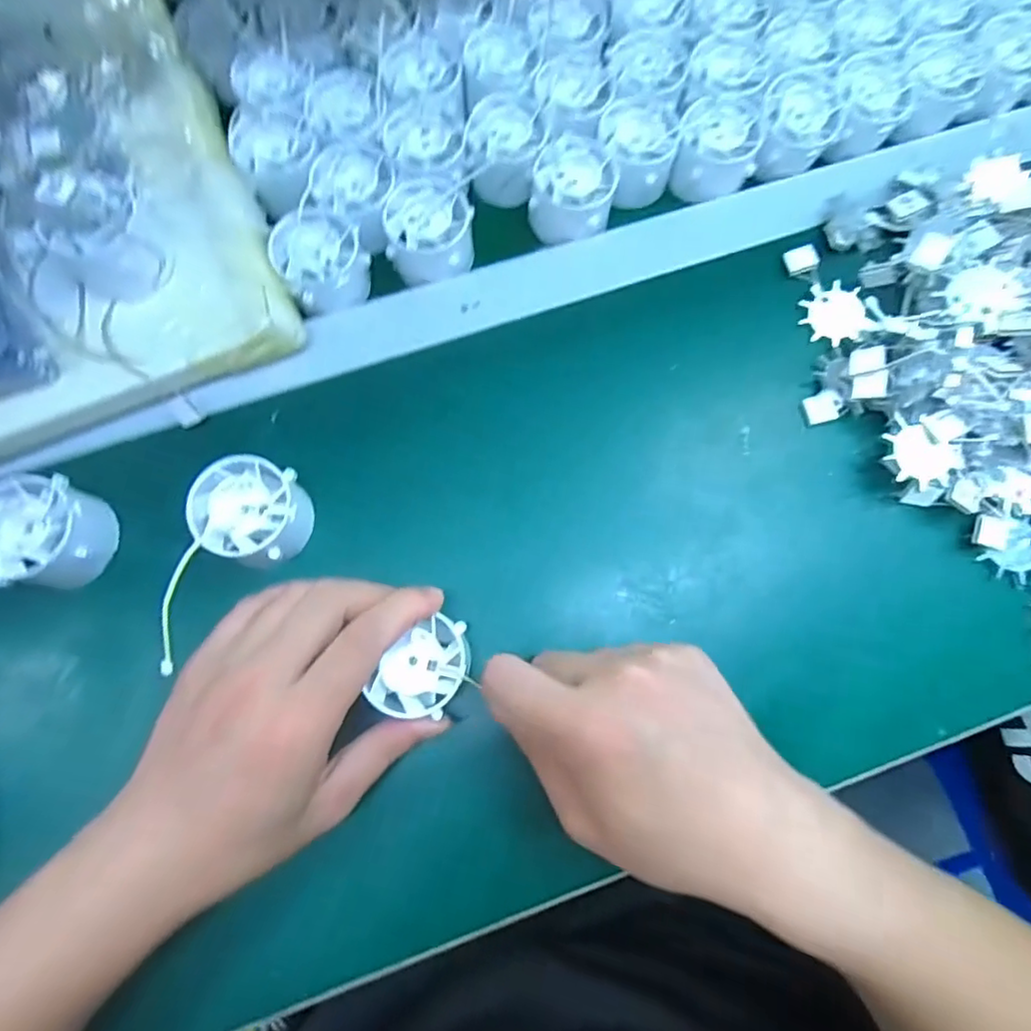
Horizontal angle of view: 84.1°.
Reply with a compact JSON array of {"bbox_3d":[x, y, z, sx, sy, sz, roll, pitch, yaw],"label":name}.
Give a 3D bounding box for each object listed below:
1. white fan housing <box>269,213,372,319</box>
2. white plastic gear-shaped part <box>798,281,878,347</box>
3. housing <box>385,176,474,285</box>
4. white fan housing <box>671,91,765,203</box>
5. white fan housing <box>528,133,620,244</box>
[{"bbox_3d":[-0.111,-0.146,0.333,0.049,0.028,0.046,0,76,0],"label":"white fan housing"},{"bbox_3d":[0.188,-0.119,0.338,0.035,0.004,0.040,-15,73,14],"label":"white plastic gear-shaped part"},{"bbox_3d":[-0.051,-0.170,0.342,0.047,0.027,0.055,4,76,1],"label":"housing"},{"bbox_3d":[0.125,-0.228,0.359,0.046,0.028,0.056,17,77,4],"label":"white fan housing"},{"bbox_3d":[0.035,-0.198,0.345,0.046,0.035,0.053,23,77,5],"label":"white fan housing"}]

